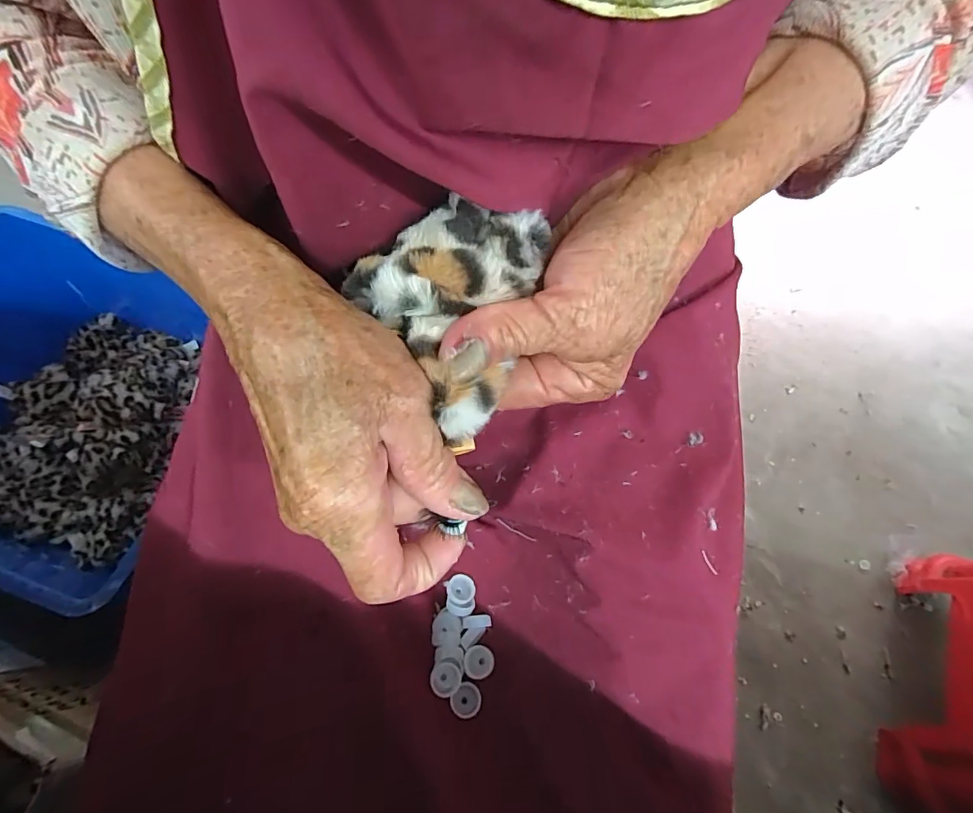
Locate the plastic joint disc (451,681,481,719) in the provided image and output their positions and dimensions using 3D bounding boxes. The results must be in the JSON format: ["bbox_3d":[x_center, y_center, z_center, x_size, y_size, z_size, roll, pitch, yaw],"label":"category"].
[{"bbox_3d":[-0.011,0.163,0.264,0.015,0.005,0.017,34,66,15],"label":"plastic joint disc"}]

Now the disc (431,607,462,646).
[{"bbox_3d":[-0.023,0.127,0.276,0.017,0.004,0.019,0,62,-2],"label":"disc"}]

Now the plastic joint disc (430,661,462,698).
[{"bbox_3d":[-0.022,0.151,0.263,0.016,0.004,0.017,1,62,-2],"label":"plastic joint disc"}]

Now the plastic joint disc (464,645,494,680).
[{"bbox_3d":[-0.004,0.144,0.268,0.016,0.004,0.017,1,62,-2],"label":"plastic joint disc"}]

